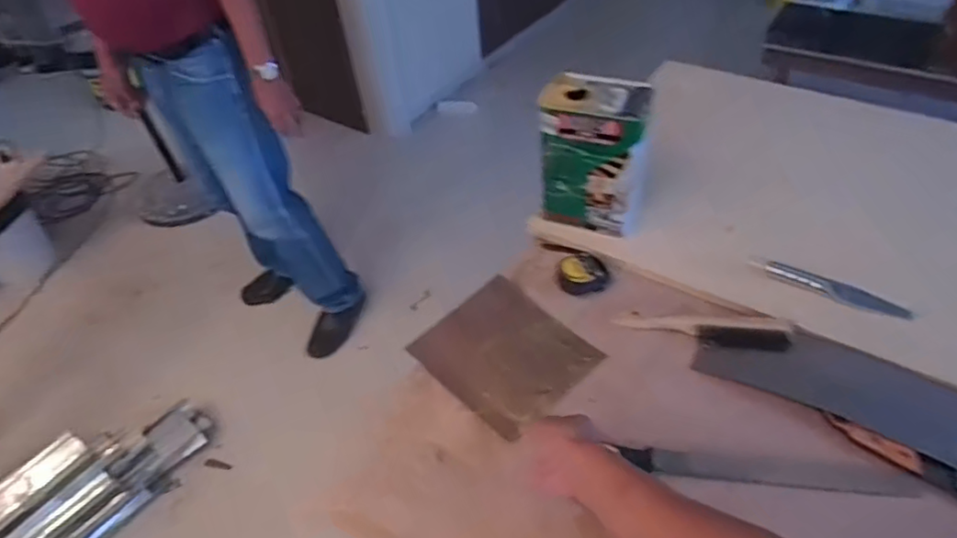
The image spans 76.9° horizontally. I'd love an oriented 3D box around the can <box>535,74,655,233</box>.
[{"bbox_3d":[0.191,-0.180,0.993,0.168,0.237,0.113,14,49,18],"label":"can"}]

